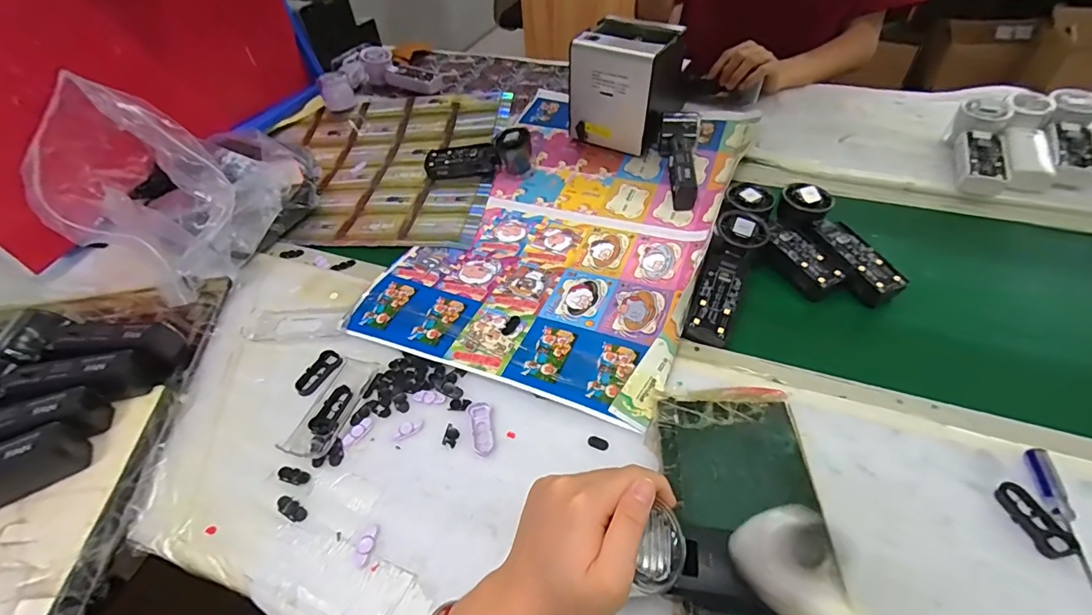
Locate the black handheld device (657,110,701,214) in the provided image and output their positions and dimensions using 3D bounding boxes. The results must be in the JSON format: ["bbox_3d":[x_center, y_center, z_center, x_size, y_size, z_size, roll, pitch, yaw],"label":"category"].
[{"bbox_3d":[0.189,-0.209,0.653,0.056,0.055,0.167,2,60,5],"label":"black handheld device"}]

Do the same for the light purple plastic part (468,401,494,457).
[{"bbox_3d":[-0.058,0.107,0.416,0.019,0.004,0.050,-8,47,-5],"label":"light purple plastic part"}]

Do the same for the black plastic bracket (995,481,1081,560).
[{"bbox_3d":[0.350,0.151,0.336,0.025,0.011,0.050,-9,47,-6],"label":"black plastic bracket"}]

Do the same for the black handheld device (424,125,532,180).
[{"bbox_3d":[-0.102,-0.232,0.704,0.161,0.060,0.049,3,47,6],"label":"black handheld device"}]

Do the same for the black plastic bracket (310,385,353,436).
[{"bbox_3d":[-0.197,0.094,0.432,0.022,0.004,0.049,9,48,11],"label":"black plastic bracket"}]

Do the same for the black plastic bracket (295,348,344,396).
[{"bbox_3d":[-0.223,0.064,0.462,0.024,0.006,0.051,16,49,17],"label":"black plastic bracket"}]

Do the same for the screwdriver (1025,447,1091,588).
[{"bbox_3d":[0.369,0.156,0.326,0.013,0.016,0.122,7,47,9],"label":"screwdriver"}]

